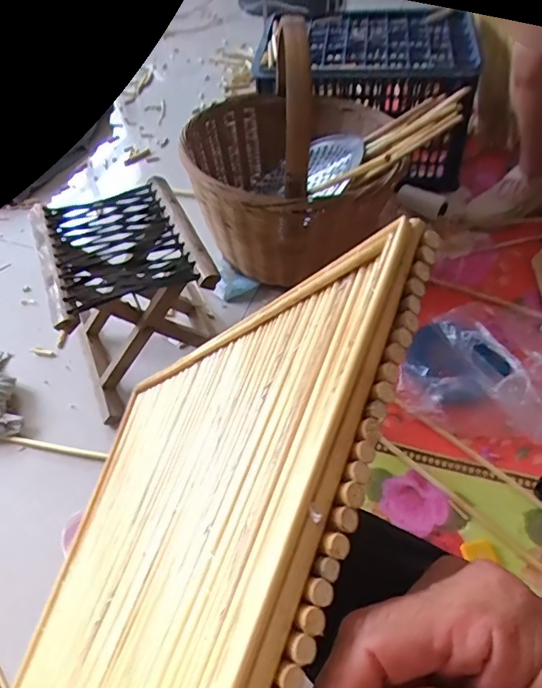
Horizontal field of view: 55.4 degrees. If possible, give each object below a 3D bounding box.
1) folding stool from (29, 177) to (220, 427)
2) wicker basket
[{"bbox_3d":[-0.220,-0.076,0.858,0.233,0.247,0.254,-18,54,-12],"label":"folding stool"},{"bbox_3d":[0.012,-0.344,0.922,0.322,0.356,0.354,-8,53,-5],"label":"wicker basket"}]

